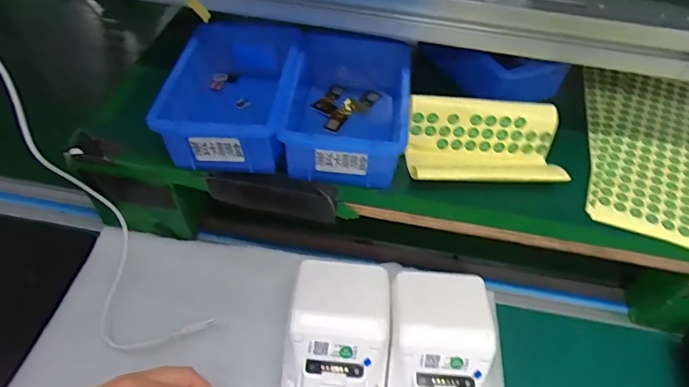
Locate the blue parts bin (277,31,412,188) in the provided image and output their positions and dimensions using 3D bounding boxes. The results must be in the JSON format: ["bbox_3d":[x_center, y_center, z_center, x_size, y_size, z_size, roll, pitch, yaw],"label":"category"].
[{"bbox_3d":[0.002,-0.072,0.426,0.100,0.058,0.138,4,50,0],"label":"blue parts bin"}]

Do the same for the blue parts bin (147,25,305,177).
[{"bbox_3d":[-0.095,-0.086,0.426,0.097,0.061,0.142,6,50,1],"label":"blue parts bin"}]

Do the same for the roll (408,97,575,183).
[{"bbox_3d":[0.115,-0.040,0.409,0.122,0.045,0.063,0,50,-4],"label":"roll"}]

